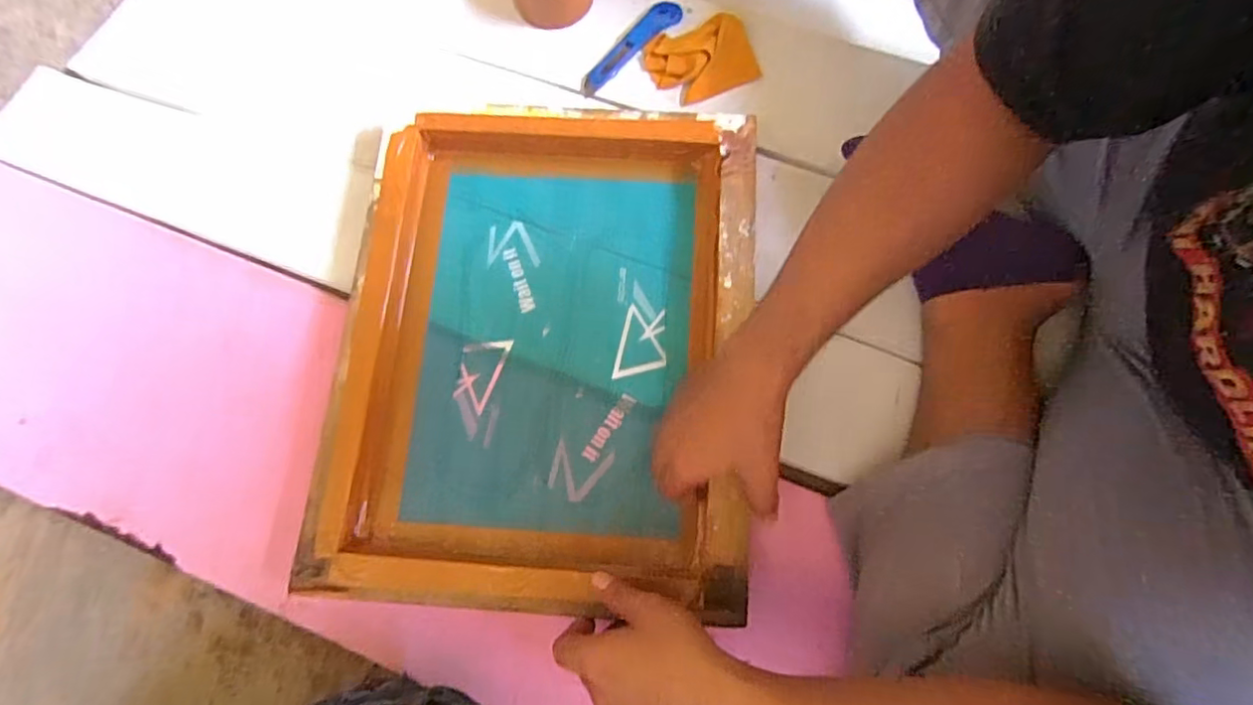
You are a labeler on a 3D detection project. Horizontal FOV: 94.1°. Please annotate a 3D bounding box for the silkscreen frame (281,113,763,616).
[{"bbox_3d":[-0.073,-0.012,0.537,0.360,0.044,0.448,4,77,1],"label":"silkscreen frame"}]

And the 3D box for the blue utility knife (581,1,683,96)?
[{"bbox_3d":[0.002,-0.336,0.641,0.144,0.011,0.033,-44,80,-9],"label":"blue utility knife"}]

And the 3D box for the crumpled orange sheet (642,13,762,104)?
[{"bbox_3d":[0.080,-0.317,0.628,0.111,0.025,0.082,-21,77,-5],"label":"crumpled orange sheet"}]

